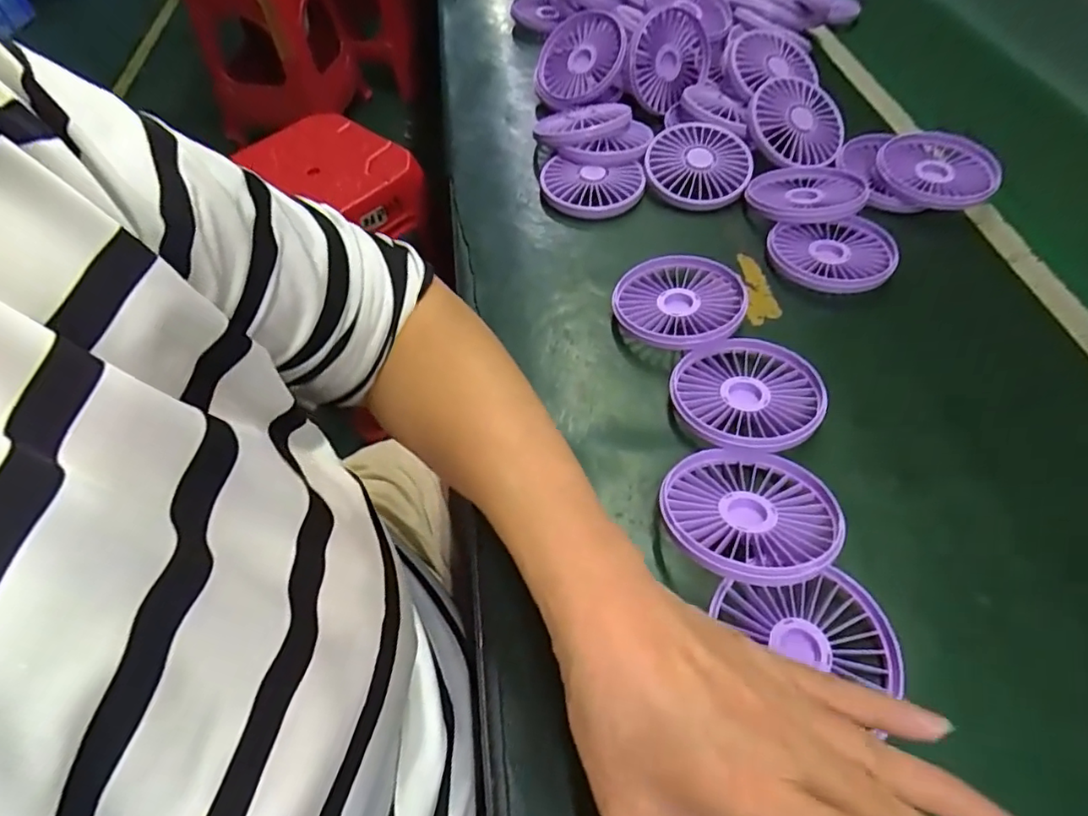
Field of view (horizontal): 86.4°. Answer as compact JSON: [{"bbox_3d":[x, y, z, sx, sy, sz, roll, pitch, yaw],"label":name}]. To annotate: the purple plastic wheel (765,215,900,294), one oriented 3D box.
[{"bbox_3d":[0.216,-0.114,0.433,0.083,0.019,0.075,-1,54,-1],"label":"purple plastic wheel"}]

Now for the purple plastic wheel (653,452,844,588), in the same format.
[{"bbox_3d":[0.106,0.055,0.302,0.086,0.016,0.084,-1,34,1],"label":"purple plastic wheel"}]

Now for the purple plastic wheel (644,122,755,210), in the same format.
[{"bbox_3d":[0.131,-0.208,0.496,0.087,0.015,0.087,-2,68,5],"label":"purple plastic wheel"}]

